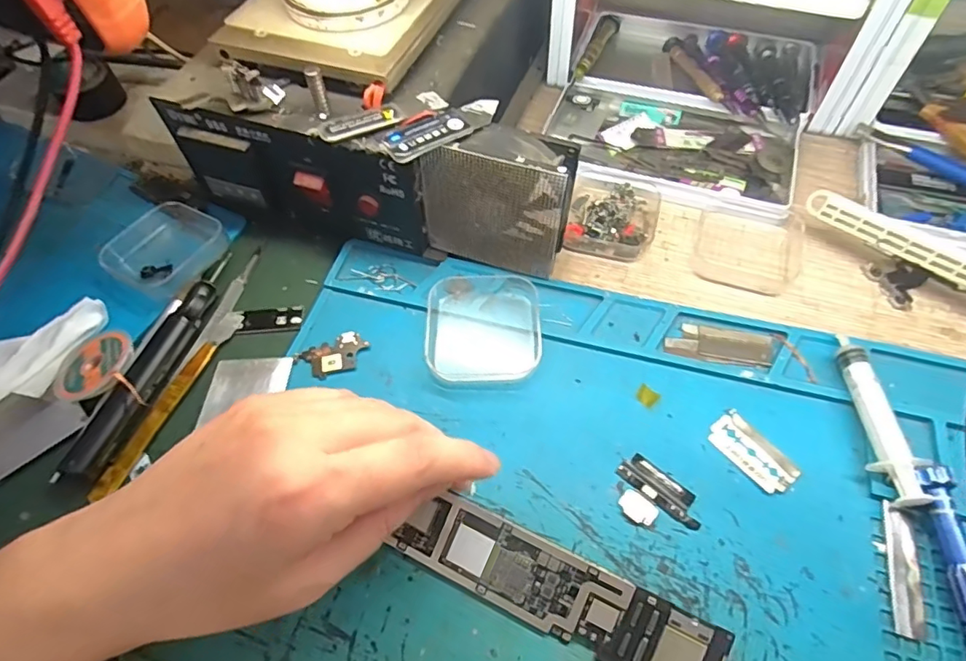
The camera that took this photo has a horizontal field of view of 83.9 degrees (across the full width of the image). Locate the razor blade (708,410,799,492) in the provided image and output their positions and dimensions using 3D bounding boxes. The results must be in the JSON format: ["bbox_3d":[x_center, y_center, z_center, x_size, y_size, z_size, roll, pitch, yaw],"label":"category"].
[{"bbox_3d":[0.134,0.060,0.266,0.022,0.004,0.043,-35,63,-17],"label":"razor blade"}]

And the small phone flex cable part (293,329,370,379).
[{"bbox_3d":[-0.084,0.014,0.303,0.038,0.004,0.025,-29,61,-14],"label":"small phone flex cable part"}]

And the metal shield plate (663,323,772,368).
[{"bbox_3d":[0.131,0.007,0.300,0.055,0.004,0.022,7,59,7],"label":"metal shield plate"}]

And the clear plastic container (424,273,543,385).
[{"bbox_3d":[0.000,-0.004,0.307,0.064,0.011,0.068,-2,58,2],"label":"clear plastic container"}]

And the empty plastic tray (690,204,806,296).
[{"bbox_3d":[0.169,-0.054,0.340,0.062,0.011,0.063,17,61,13],"label":"empty plastic tray"}]

